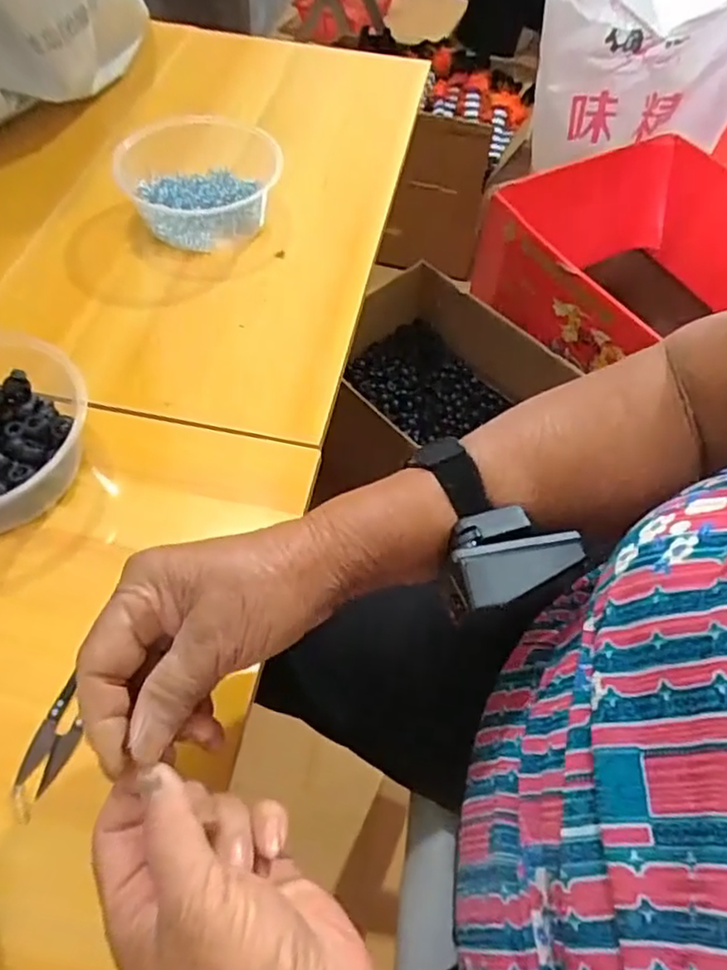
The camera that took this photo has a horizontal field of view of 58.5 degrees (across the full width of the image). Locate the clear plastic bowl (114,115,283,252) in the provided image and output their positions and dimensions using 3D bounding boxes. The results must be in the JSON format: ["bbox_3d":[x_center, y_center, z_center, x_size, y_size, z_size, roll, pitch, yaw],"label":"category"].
[{"bbox_3d":[-0.142,-0.265,0.567,0.117,0.064,0.122,2,52,-3],"label":"clear plastic bowl"}]

